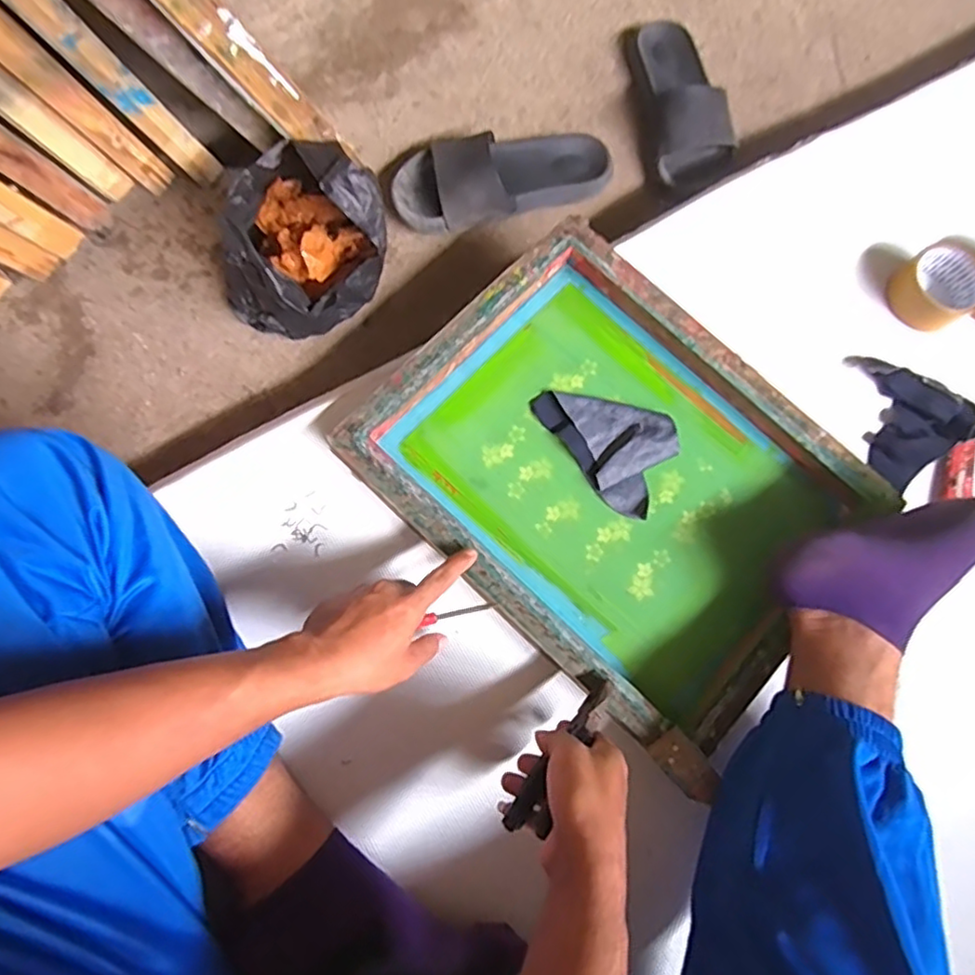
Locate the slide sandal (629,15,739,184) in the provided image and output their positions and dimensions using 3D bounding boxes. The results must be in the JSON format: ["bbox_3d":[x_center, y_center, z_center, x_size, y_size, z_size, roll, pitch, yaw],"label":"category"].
[{"bbox_3d":[0.262,-0.511,0.849,0.115,0.075,0.280,-6,76,-4],"label":"slide sandal"}]

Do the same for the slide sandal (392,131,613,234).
[{"bbox_3d":[0.018,-0.394,0.807,0.276,0.063,0.110,-15,77,-6],"label":"slide sandal"}]

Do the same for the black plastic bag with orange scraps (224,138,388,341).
[{"bbox_3d":[-0.196,-0.257,0.685,0.166,0.166,0.162,23,76,3],"label":"black plastic bag with orange scraps"}]

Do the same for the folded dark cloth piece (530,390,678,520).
[{"bbox_3d":[0.114,-0.048,0.662,0.148,0.023,0.106,26,76,4],"label":"folded dark cloth piece"}]

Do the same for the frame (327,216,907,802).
[{"bbox_3d":[0.132,-0.013,0.643,0.452,0.057,0.355,43,81,7],"label":"frame"}]

